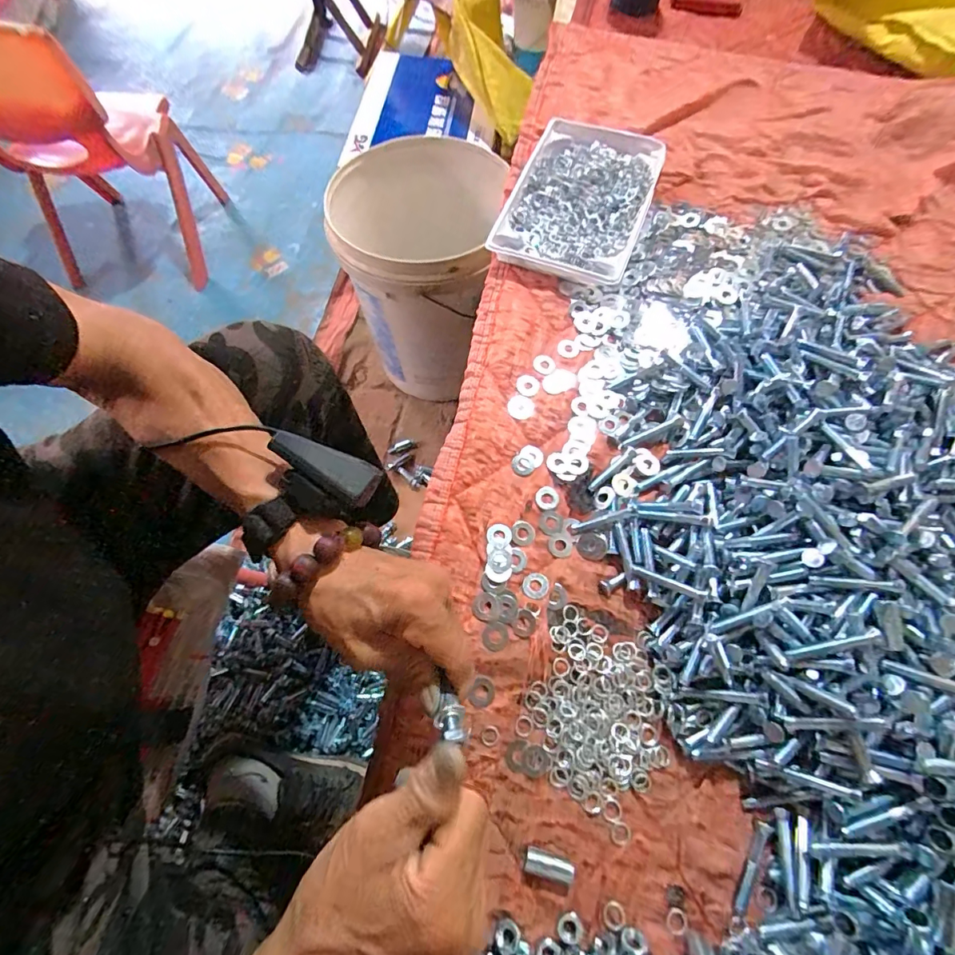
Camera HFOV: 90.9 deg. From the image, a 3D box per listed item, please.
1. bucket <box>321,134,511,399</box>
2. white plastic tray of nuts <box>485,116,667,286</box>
[{"bbox_3d":[-0.095,-0.351,0.861,0.270,0.345,0.284,-1,67,3],"label":"bucket"},{"bbox_3d":[0.119,-0.328,0.549,0.154,0.030,0.233,19,69,10],"label":"white plastic tray of nuts"}]

